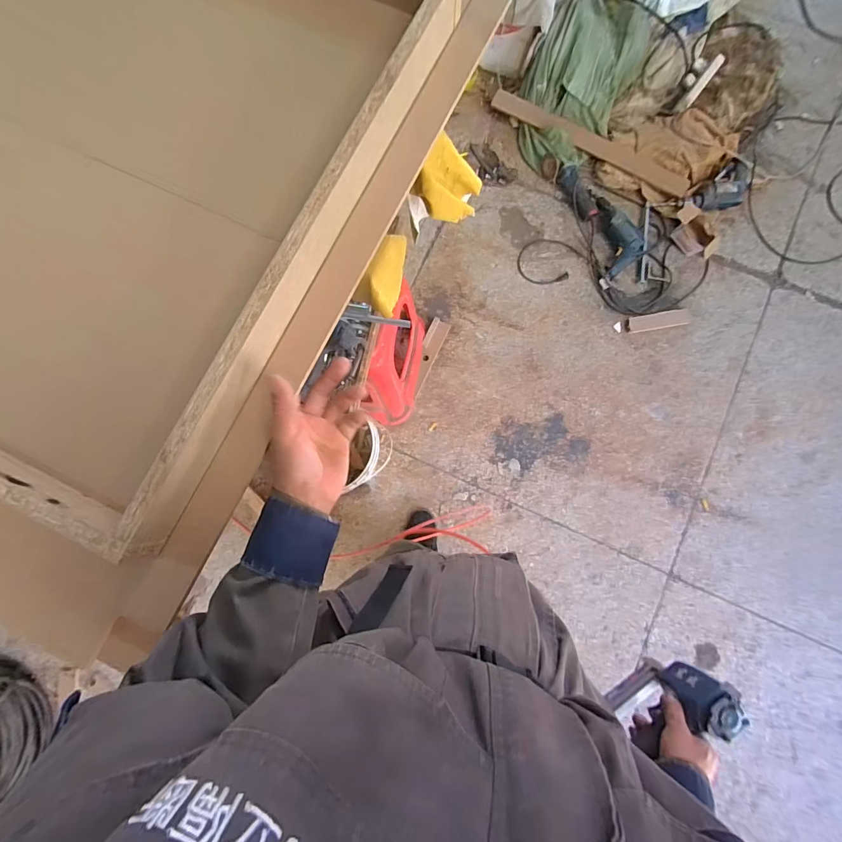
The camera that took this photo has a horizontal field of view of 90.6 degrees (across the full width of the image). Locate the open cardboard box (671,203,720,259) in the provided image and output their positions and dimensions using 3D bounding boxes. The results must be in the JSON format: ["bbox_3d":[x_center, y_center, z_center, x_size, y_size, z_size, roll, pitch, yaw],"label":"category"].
[{"bbox_3d":[1.016,-0.692,1.553,0.197,0.088,0.115,41,84,6],"label":"open cardboard box"}]

